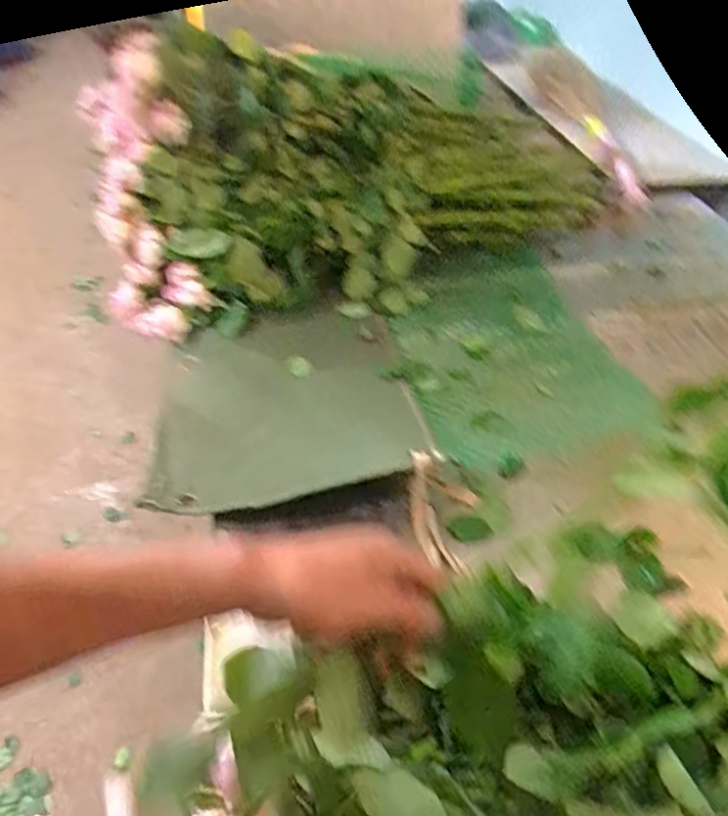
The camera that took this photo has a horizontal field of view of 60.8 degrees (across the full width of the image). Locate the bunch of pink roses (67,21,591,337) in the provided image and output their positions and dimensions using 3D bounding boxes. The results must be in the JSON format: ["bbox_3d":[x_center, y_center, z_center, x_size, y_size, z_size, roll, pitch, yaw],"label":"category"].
[{"bbox_3d":[-0.013,-0.436,1.069,0.891,0.391,0.496,-15,47,-14],"label":"bunch of pink roses"}]

